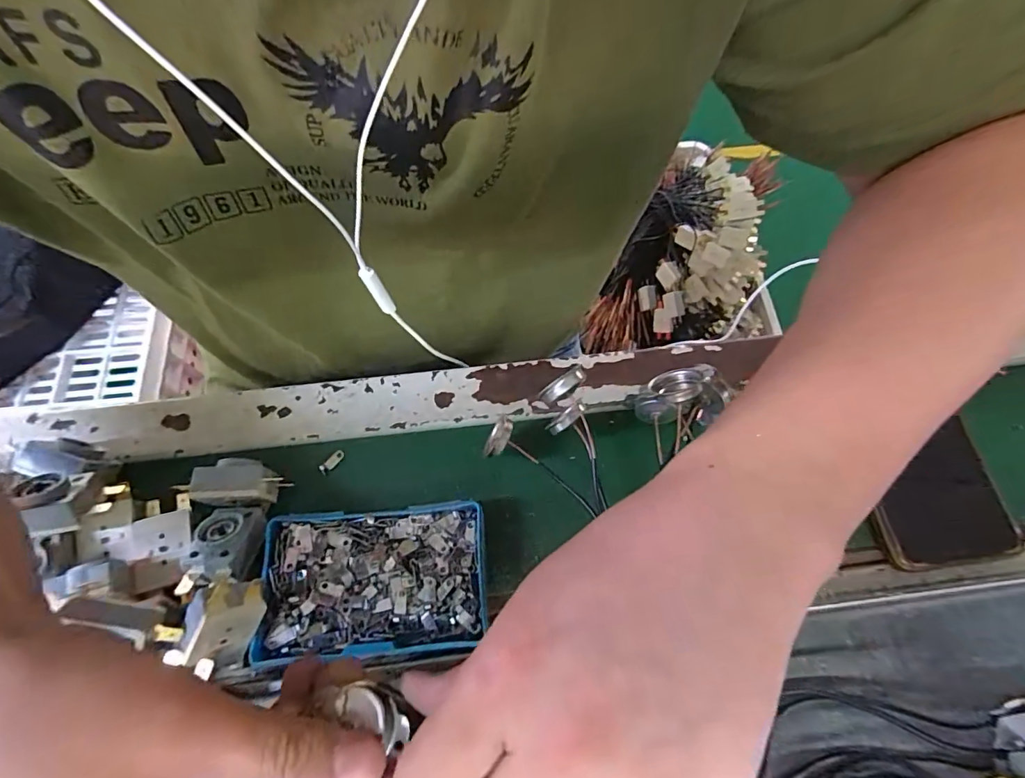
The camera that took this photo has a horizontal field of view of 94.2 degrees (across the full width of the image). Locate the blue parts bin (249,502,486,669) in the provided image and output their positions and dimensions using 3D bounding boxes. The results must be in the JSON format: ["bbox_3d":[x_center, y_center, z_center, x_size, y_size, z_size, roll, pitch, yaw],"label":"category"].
[{"bbox_3d":[-0.073,0.101,0.254,0.113,0.029,0.070,-4,67,-2],"label":"blue parts bin"}]

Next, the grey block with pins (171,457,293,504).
[{"bbox_3d":[-0.157,0.053,0.273,0.048,0.022,0.023,-1,67,-1],"label":"grey block with pins"}]

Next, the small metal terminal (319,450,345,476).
[{"bbox_3d":[-0.111,0.044,0.292,0.007,0.004,0.017,37,71,12],"label":"small metal terminal"}]

